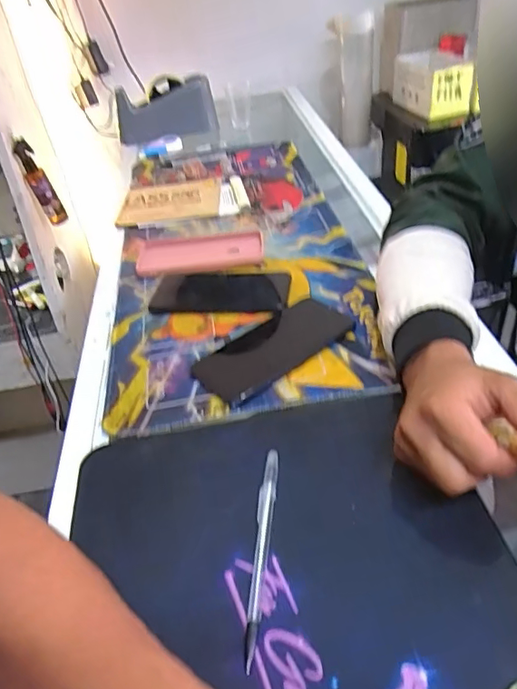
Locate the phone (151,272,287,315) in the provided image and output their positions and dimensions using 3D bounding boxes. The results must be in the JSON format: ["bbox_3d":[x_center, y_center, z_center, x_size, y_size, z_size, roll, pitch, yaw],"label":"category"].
[{"bbox_3d":[-0.046,-0.065,0.628,0.161,0.011,0.080,0,39,11],"label":"phone"}]

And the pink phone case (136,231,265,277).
[{"bbox_3d":[-0.076,-0.121,0.700,0.161,0.009,0.086,-5,39,4],"label":"pink phone case"}]

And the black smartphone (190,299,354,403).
[{"bbox_3d":[0.015,0.001,0.542,0.165,0.008,0.075,-30,43,-25],"label":"black smartphone"}]

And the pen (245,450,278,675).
[{"bbox_3d":[0.002,0.137,0.366,0.011,0.010,0.151,-1,39,9],"label":"pen"}]

